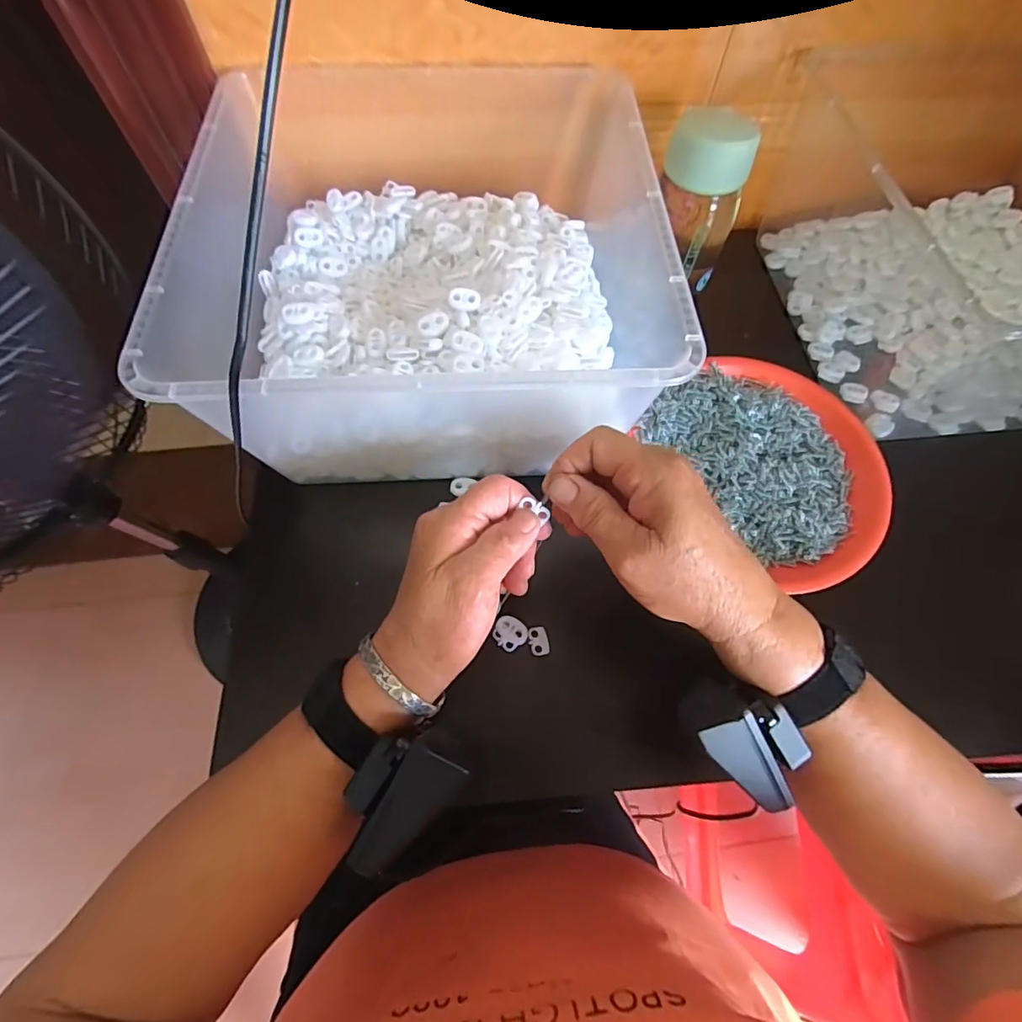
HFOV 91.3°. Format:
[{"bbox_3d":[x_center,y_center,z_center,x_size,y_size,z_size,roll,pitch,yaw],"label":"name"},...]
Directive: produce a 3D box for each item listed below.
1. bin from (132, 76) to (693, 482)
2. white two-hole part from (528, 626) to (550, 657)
[{"bbox_3d":[-0.057,-0.182,0.374,0.295,0.130,0.305,-4,66,-4],"label":"bin"},{"bbox_3d":[0.019,0.087,0.336,0.013,0.004,0.019,-16,67,-9],"label":"white two-hole part"}]

